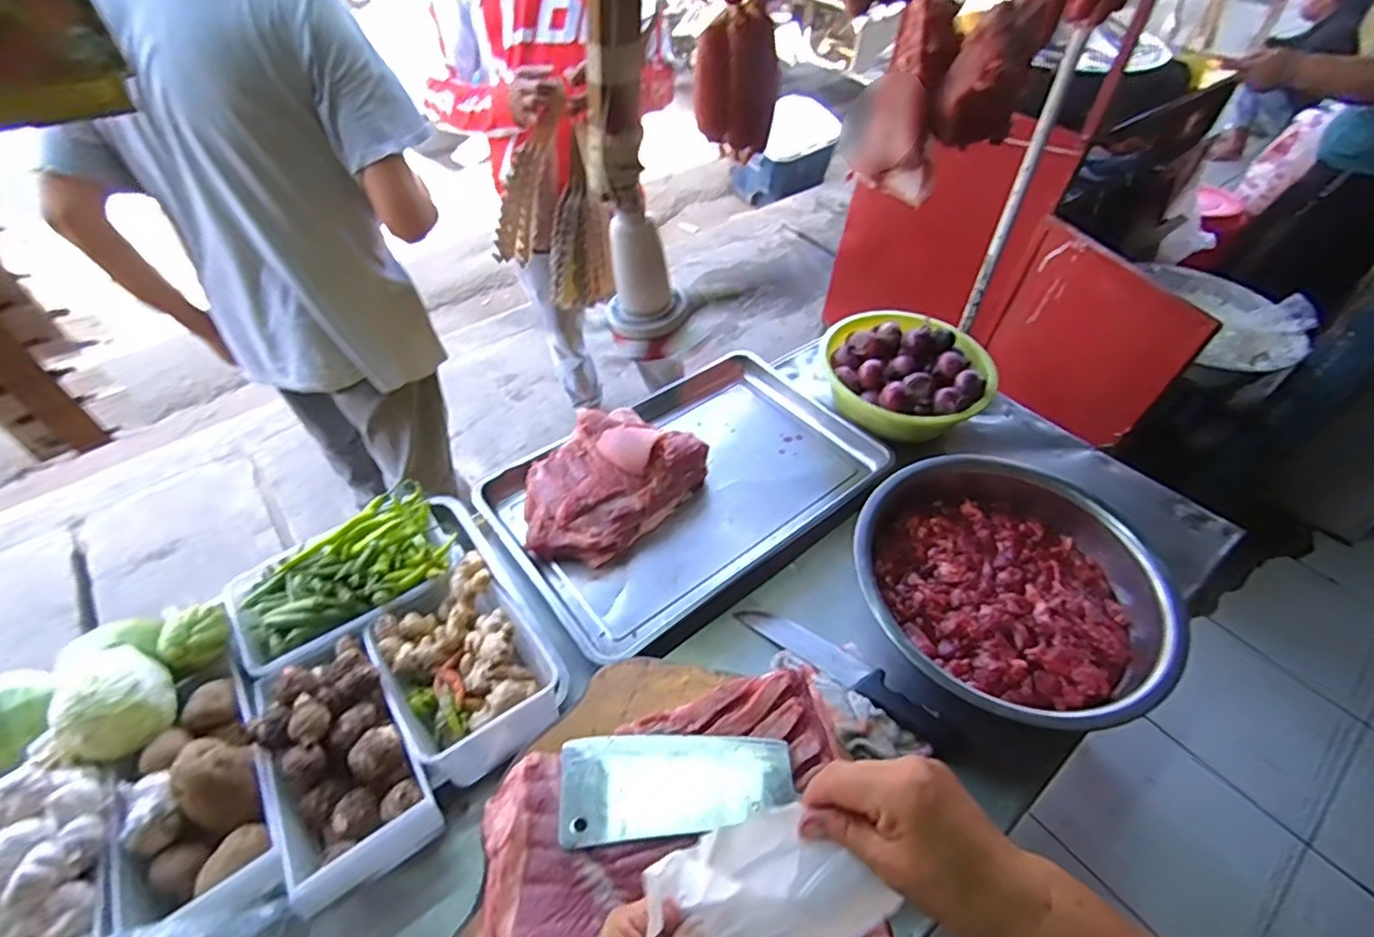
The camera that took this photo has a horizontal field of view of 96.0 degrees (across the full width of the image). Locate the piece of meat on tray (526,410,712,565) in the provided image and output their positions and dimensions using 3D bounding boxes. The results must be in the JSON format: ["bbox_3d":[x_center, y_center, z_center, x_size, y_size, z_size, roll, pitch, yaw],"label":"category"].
[{"bbox_3d":[-0.127,0.011,0.954,0.202,0.098,0.293,34,54,25],"label":"piece of meat on tray"}]

